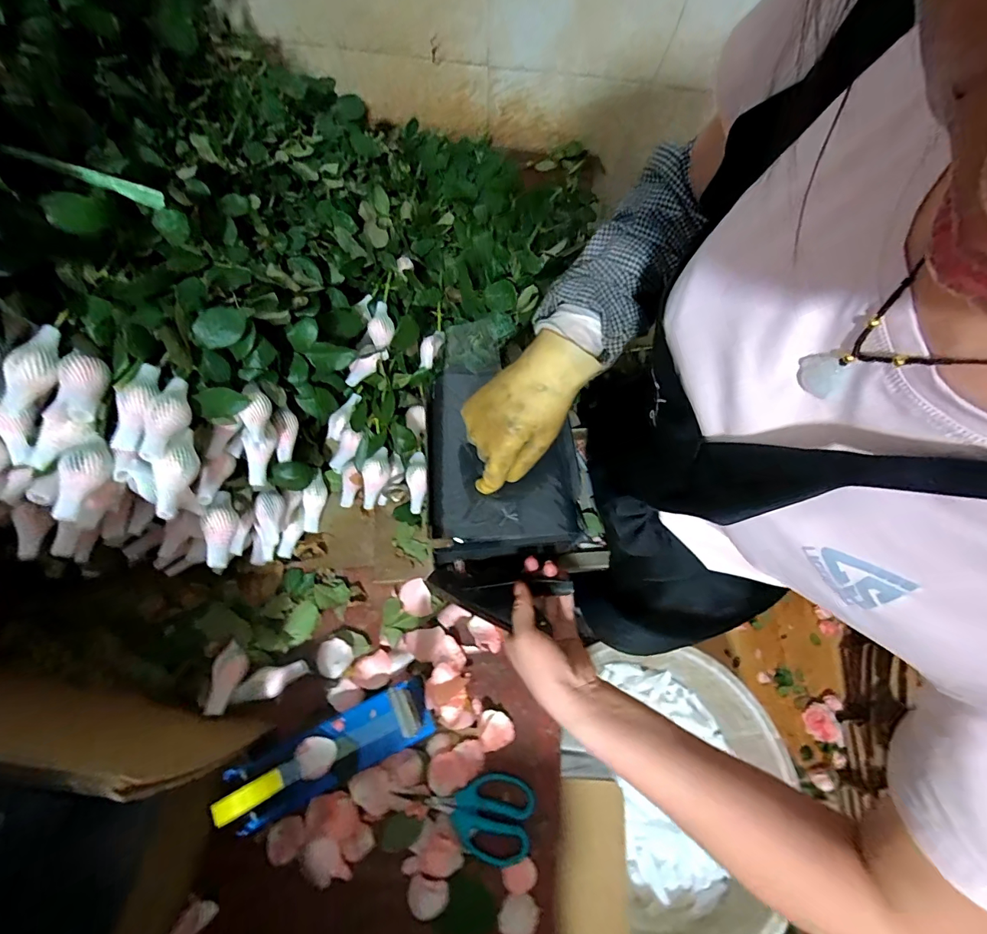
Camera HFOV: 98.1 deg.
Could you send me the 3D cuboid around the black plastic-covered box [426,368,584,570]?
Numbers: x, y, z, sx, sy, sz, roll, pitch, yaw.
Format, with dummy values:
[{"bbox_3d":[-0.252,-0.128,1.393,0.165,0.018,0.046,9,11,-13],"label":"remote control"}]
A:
[{"bbox_3d":[0.005,-0.017,0.487,0.157,0.038,0.240,-3,62,-5],"label":"black plastic-covered box"}]

